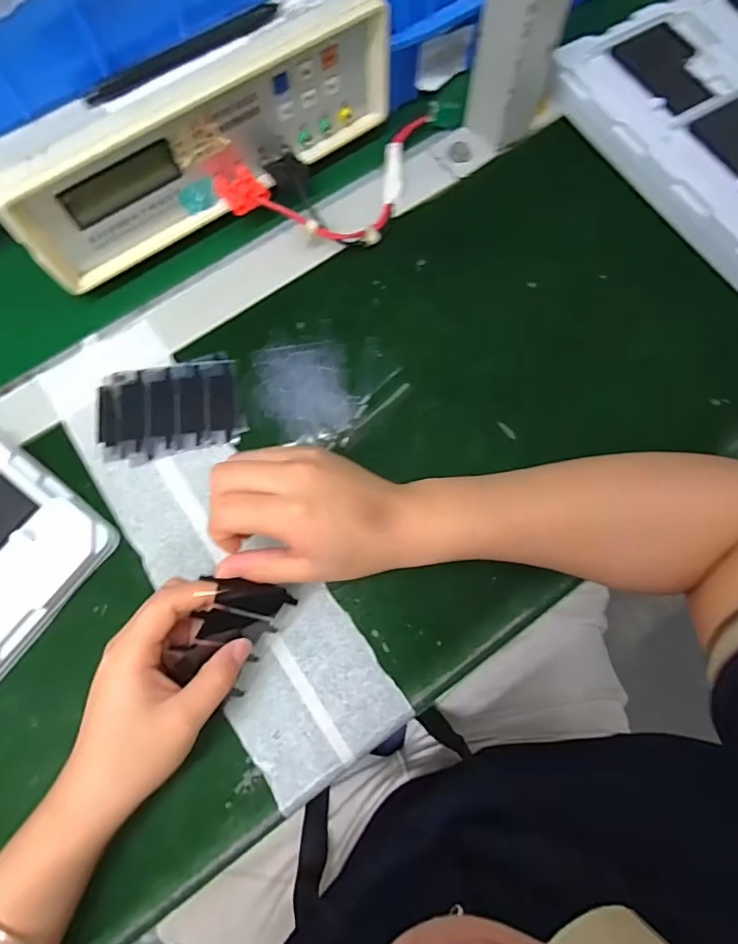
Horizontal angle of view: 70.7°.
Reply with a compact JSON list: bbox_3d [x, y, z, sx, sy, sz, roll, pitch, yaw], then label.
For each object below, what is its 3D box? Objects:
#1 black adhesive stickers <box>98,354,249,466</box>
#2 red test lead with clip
[{"bbox_3d":[-0.142,-0.046,0.371,0.100,0.004,0.071,-13,73,-3],"label":"black adhesive stickers"},{"bbox_3d":[-0.017,-0.215,0.398,0.176,0.034,0.085,-26,75,-7],"label":"red test lead with clip"}]

